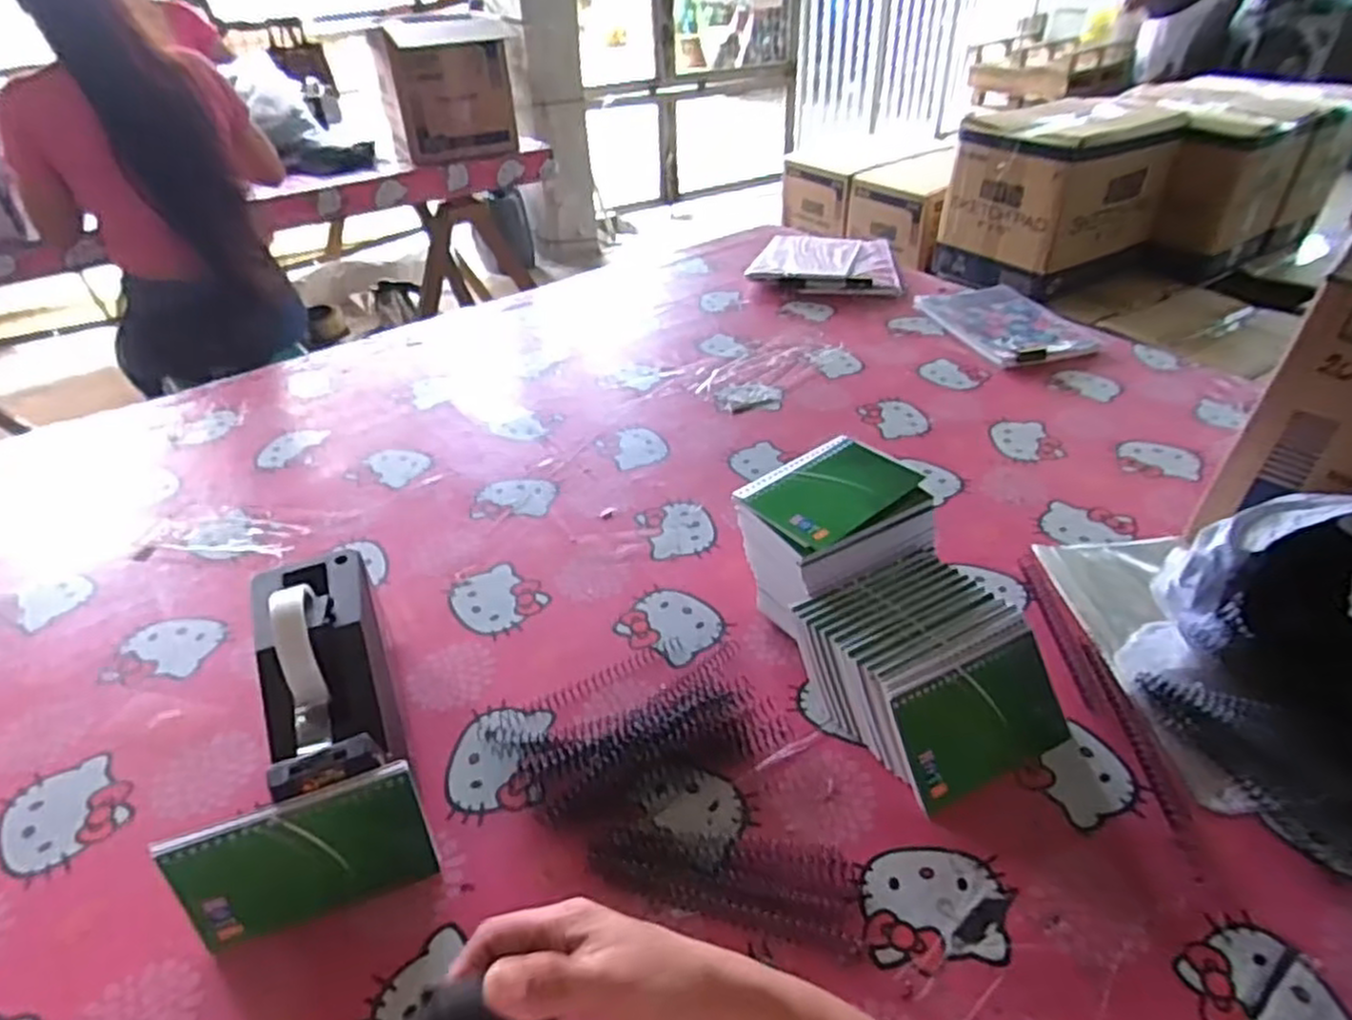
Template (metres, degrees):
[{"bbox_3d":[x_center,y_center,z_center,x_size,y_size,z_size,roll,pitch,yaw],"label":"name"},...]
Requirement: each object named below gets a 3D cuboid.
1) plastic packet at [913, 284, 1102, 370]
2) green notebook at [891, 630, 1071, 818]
[{"bbox_3d":[0.460,-0.274,1.083,0.171,0.019,0.270,-6,38,-6],"label":"plastic packet"},{"bbox_3d":[0.209,0.141,0.514,0.128,0.006,0.076,-19,85,-19],"label":"green notebook"}]

